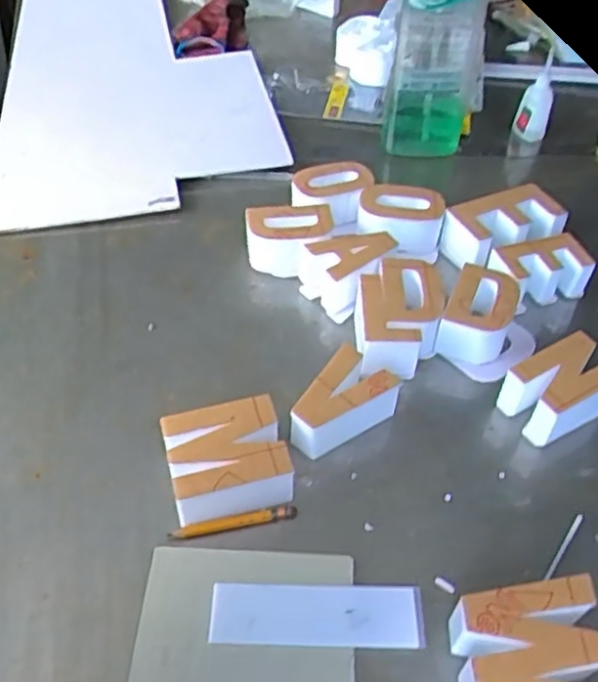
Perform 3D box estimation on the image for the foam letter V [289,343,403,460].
[{"bbox_3d":[0.035,0.055,0.540,0.054,0.049,0.086,27,52,22],"label":"foam letter V"}]

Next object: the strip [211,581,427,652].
[{"bbox_3d":[0.012,0.179,0.448,0.135,0.005,0.038,1,47,0],"label":"strip"}]

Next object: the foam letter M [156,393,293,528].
[{"bbox_3d":[-0.053,0.089,0.506,0.081,0.046,0.072,-10,48,-11],"label":"foam letter M"}]

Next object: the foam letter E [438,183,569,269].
[{"bbox_3d":[0.210,-0.115,0.708,0.117,0.050,0.072,-22,51,-20],"label":"foam letter E"}]

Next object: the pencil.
[{"bbox_3d":[-0.046,0.130,0.491,0.091,0.004,0.010,-8,48,-9],"label":"pencil"}]

